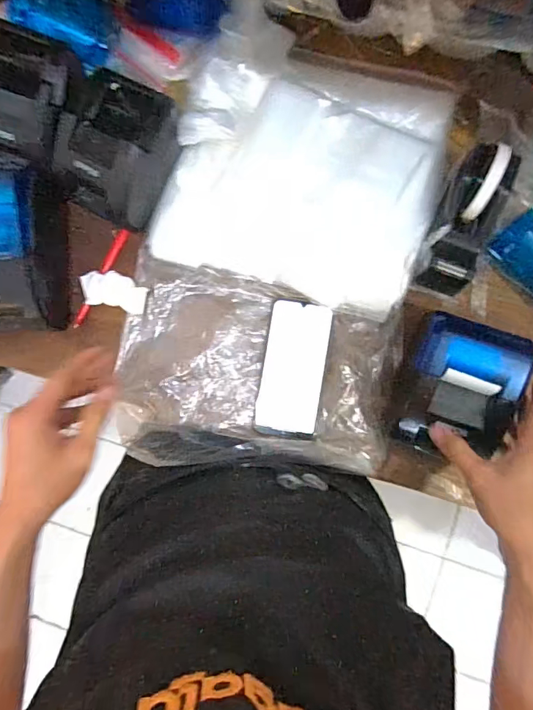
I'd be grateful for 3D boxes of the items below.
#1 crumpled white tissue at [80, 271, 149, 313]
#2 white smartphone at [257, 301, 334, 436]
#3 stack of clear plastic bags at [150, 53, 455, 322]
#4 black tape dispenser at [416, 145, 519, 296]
[{"bbox_3d":[-0.191,-0.080,0.559,0.078,0.016,0.044,12,89,4],"label":"crumpled white tissue"},{"bbox_3d":[0.034,0.017,0.551,0.079,0.007,0.164,8,89,4],"label":"white smartphone"},{"bbox_3d":[0.044,-0.220,0.534,0.318,0.036,0.284,17,90,4],"label":"stack of clear plastic bags"},{"bbox_3d":[0.224,-0.150,0.496,0.072,0.087,0.153,18,92,3],"label":"black tape dispenser"}]

